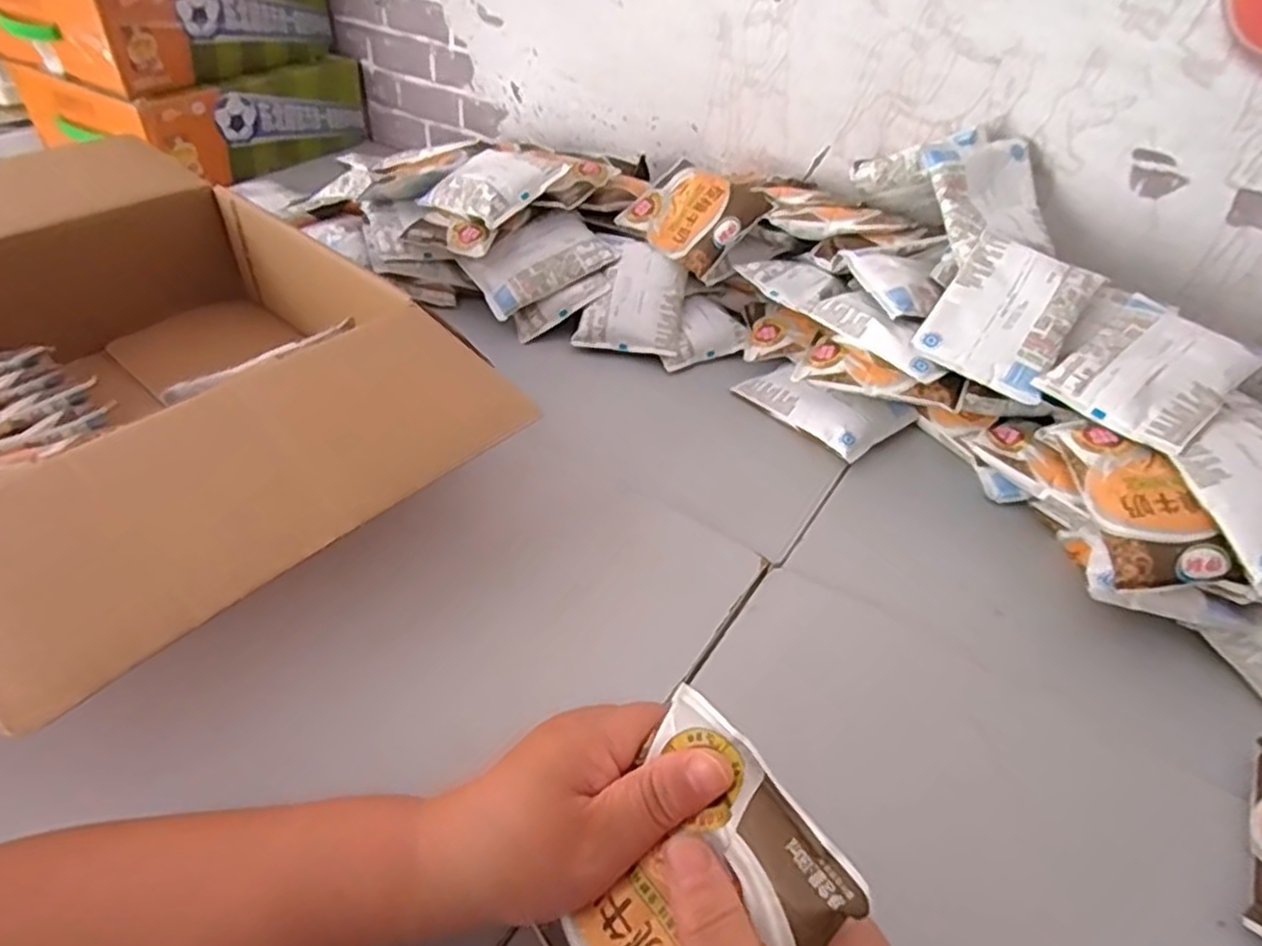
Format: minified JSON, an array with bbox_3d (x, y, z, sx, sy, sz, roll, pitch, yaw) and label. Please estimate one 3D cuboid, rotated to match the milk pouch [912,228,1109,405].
[{"bbox_3d":[0.280,-0.120,0.556,0.091,0.016,0.116,29,77,28],"label":"milk pouch"}]

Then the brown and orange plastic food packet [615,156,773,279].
[{"bbox_3d":[0.057,-0.244,0.701,0.118,0.019,0.090,41,93,29],"label":"brown and orange plastic food packet"}]

